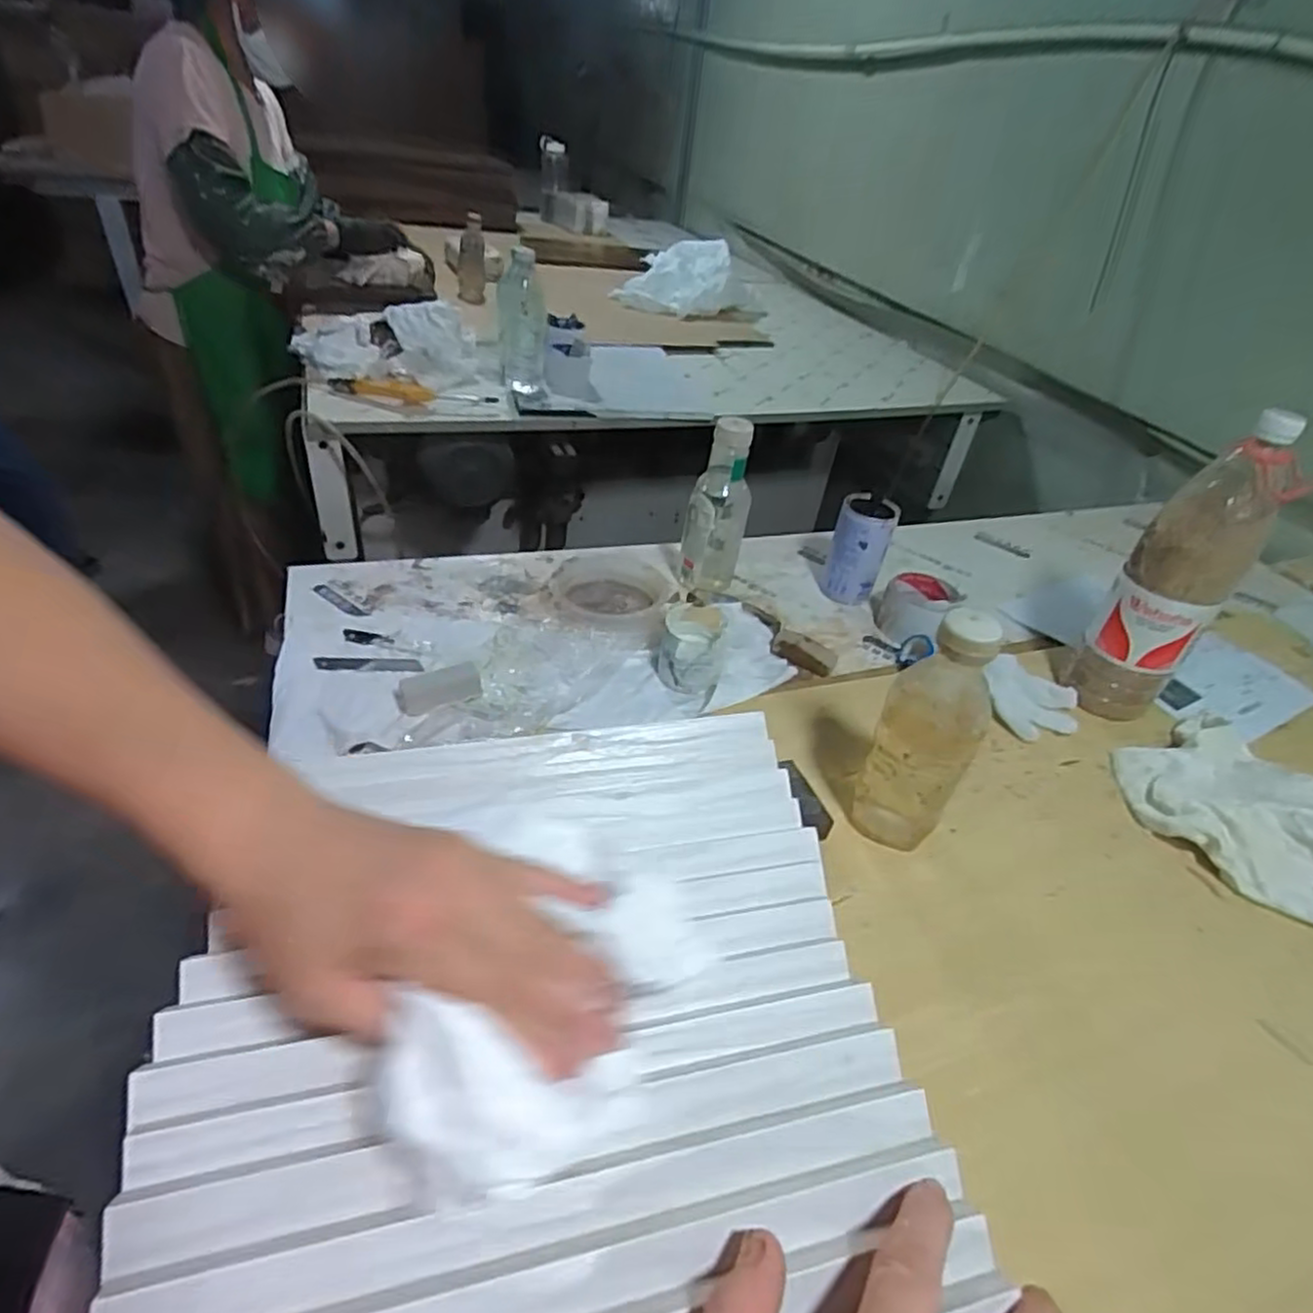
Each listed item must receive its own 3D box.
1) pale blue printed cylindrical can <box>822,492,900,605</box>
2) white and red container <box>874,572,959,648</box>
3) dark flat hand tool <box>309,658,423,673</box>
[{"bbox_3d":[0.242,-0.127,0.870,0.062,0.125,0.059,5,39,-4],"label":"pale blue printed cylindrical can"},{"bbox_3d":[0.302,-0.052,0.847,0.081,0.054,0.086,20,41,14],"label":"white and red container"},{"bbox_3d":[-0.276,0.008,0.696,0.096,0.004,0.015,3,64,-11],"label":"dark flat hand tool"}]

